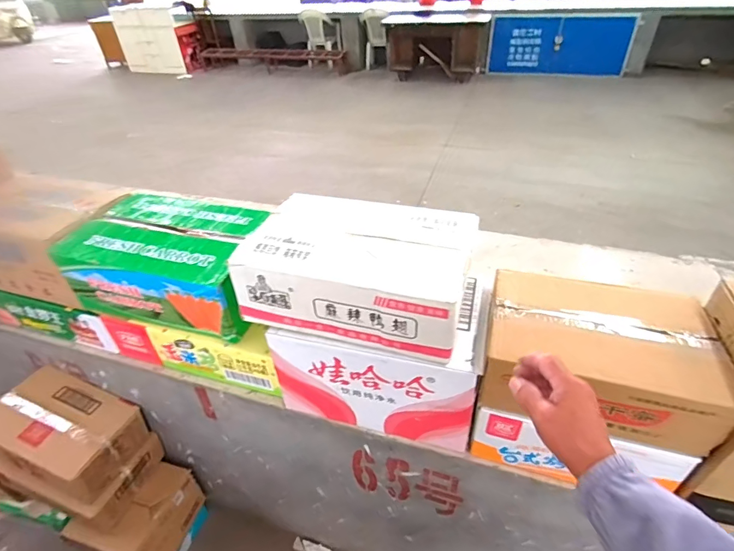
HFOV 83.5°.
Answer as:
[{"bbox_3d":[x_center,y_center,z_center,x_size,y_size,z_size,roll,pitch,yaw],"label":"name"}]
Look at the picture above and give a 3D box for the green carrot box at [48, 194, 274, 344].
[{"bbox_3d":[-0.416,-0.034,0.916,0.416,0.177,0.257,8,40,15],"label":"green carrot box"}]

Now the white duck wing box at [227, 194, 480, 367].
[{"bbox_3d":[-0.008,-0.020,0.757,0.391,0.137,0.262,9,40,15],"label":"white duck wing box"}]

